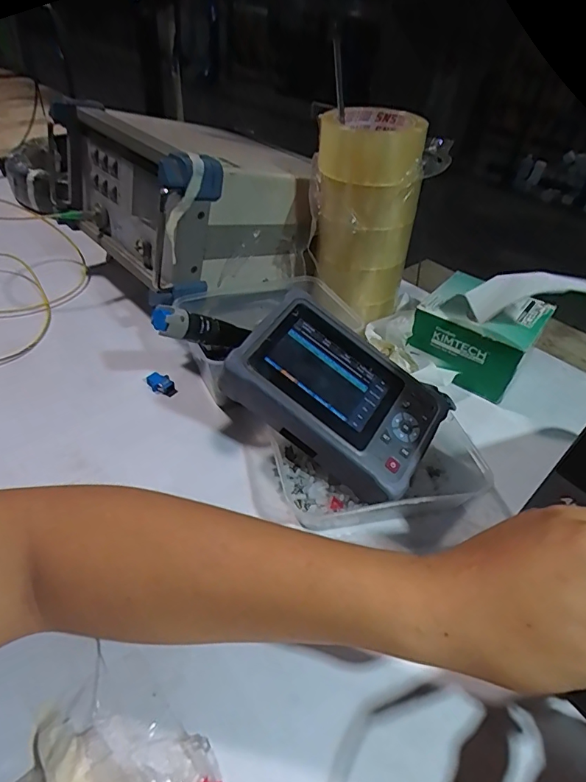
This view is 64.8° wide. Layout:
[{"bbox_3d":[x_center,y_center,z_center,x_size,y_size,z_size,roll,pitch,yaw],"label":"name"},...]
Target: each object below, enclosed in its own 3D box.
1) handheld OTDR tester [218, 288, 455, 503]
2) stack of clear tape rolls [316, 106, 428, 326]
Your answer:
[{"bbox_3d":[0.036,0.004,0.386,0.169,0.046,0.117,36,62,1],"label":"handheld OTDR tester"},{"bbox_3d":[0.077,-0.192,0.518,0.109,0.196,0.091,8,40,3],"label":"stack of clear tape rolls"}]

